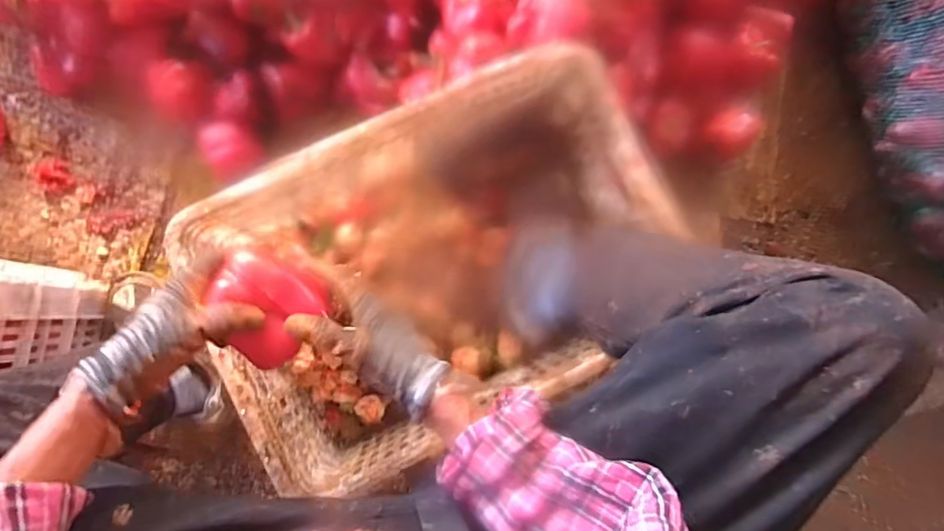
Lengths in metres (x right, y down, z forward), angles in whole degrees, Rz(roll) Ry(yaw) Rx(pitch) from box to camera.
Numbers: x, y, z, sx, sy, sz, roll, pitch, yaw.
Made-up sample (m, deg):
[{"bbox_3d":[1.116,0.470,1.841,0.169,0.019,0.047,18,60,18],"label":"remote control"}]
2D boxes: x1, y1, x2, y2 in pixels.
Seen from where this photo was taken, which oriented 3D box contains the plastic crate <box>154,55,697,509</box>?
[{"bbox_3d":[-0.057,0.016,0.662,0.435,0.220,0.327,-25,88,-8],"label":"plastic crate"}]

